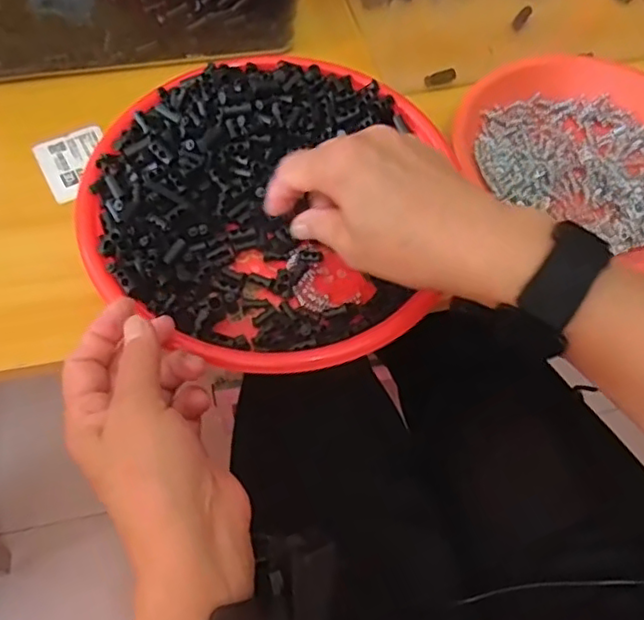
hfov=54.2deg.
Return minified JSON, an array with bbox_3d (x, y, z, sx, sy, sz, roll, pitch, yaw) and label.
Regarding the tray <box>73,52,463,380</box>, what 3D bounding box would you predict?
[{"bbox_3d":[-0.027,-0.073,0.404,0.231,0.038,0.224,1,61,-2],"label":"tray"}]

